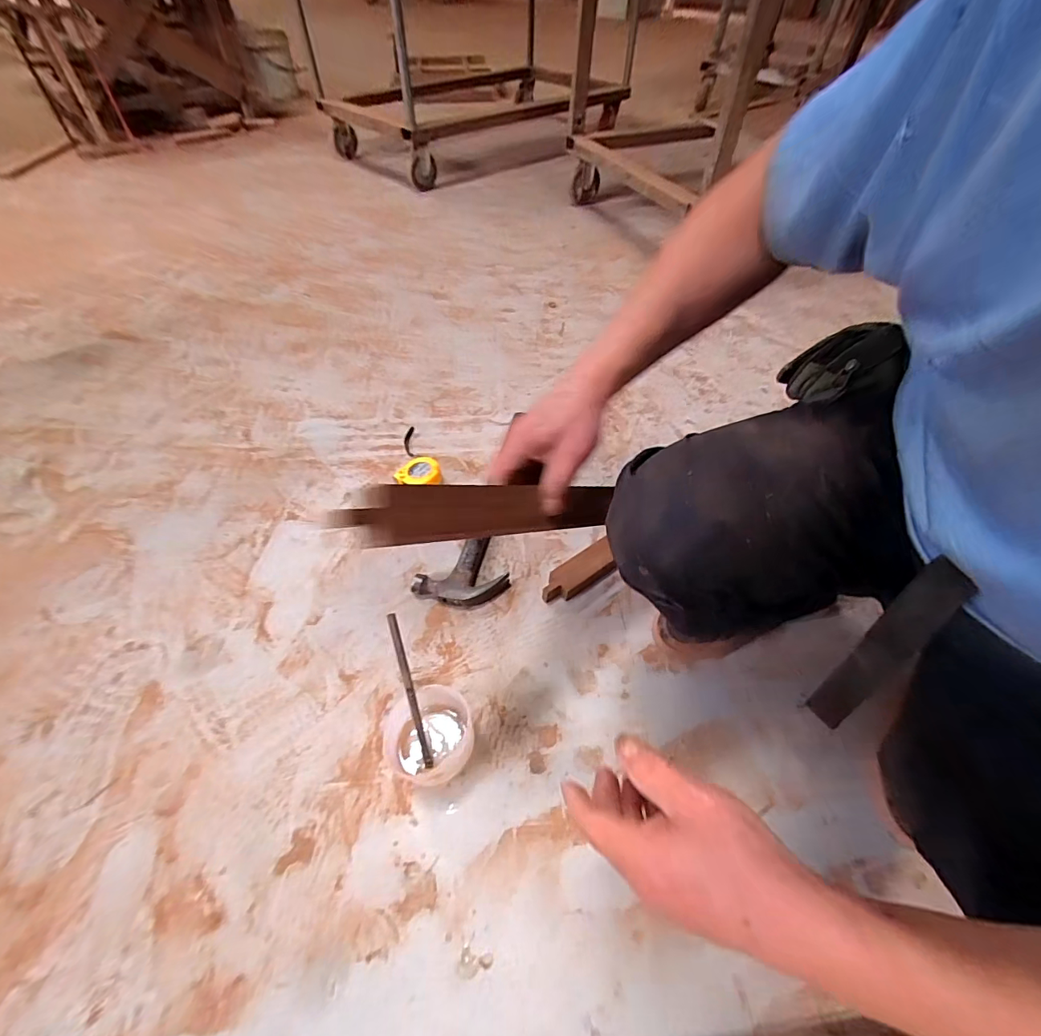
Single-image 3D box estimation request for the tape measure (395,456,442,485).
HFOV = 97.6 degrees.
[{"bbox_3d":[-0.175,-0.075,0.797,0.075,0.031,0.060,1,53,-1],"label":"tape measure"}]

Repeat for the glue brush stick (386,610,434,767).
[{"bbox_3d":[-0.126,0.197,0.518,0.010,0.012,0.179,-14,93,-12],"label":"glue brush stick"}]

